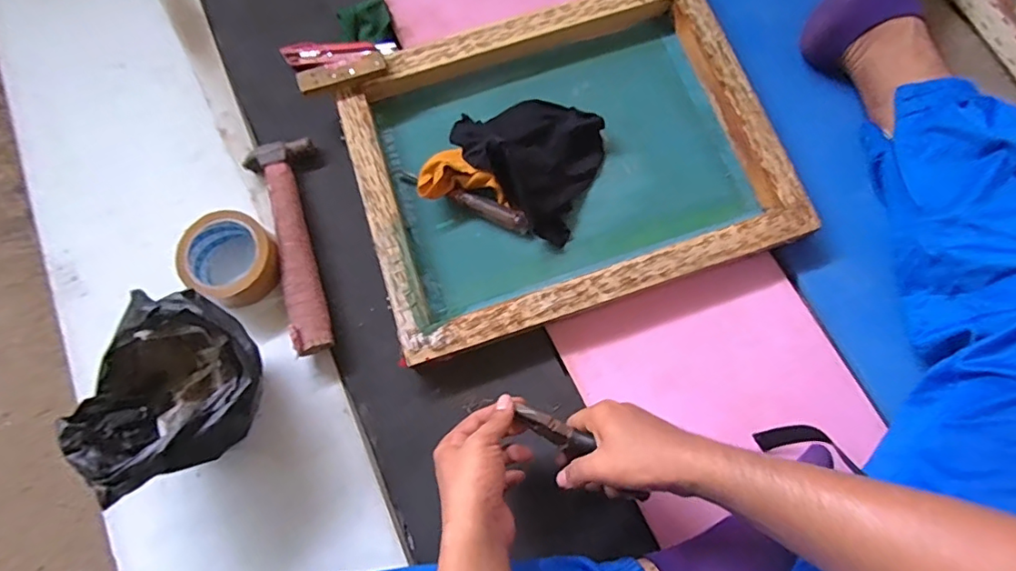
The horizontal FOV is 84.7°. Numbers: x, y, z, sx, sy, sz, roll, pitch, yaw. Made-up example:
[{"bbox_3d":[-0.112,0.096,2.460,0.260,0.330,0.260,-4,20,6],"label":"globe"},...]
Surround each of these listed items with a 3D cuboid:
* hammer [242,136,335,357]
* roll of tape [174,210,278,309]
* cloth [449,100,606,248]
[{"bbox_3d":[-0.245,-0.048,0.642,0.069,0.038,0.259,-15,74,-2],"label":"hammer"},{"bbox_3d":[-0.310,-0.030,0.630,0.099,0.056,0.095,-1,74,2],"label":"roll of tape"},{"bbox_3d":[0.040,-0.165,0.655,0.148,0.067,0.187,-43,77,-9],"label":"cloth"}]

